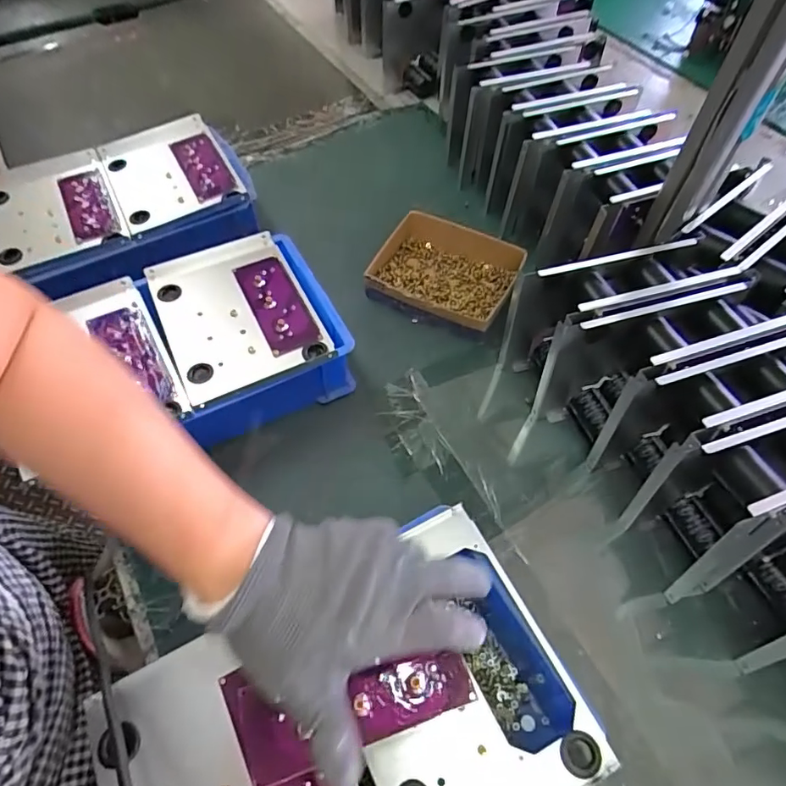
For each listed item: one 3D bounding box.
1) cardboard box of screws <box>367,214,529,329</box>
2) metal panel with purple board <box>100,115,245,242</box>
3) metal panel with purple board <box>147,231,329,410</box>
[{"bbox_3d":[0.067,-0.157,0.675,0.177,0.041,0.147,25,62,16],"label":"cardboard box of screws"},{"bbox_3d":[-0.296,-0.293,0.686,0.145,0.015,0.212,-25,61,-13],"label":"metal panel with purple board"},{"bbox_3d":[-0.171,-0.089,0.557,0.142,0.011,0.203,-24,61,-13],"label":"metal panel with purple board"}]

